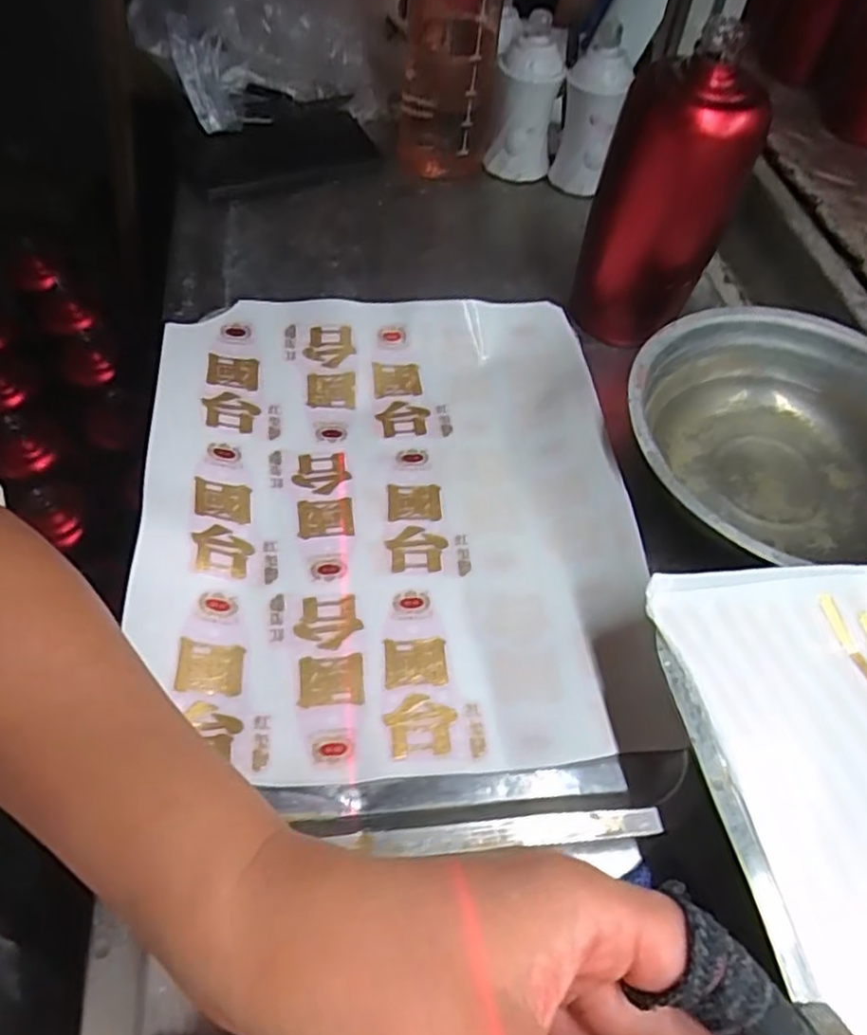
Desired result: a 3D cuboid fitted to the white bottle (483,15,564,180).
[{"bbox_3d":[0.077,-0.350,0.588,0.054,0.112,0.045,2,54,2],"label":"white bottle"}]

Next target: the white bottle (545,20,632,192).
[{"bbox_3d":[0.132,-0.331,0.578,0.054,0.106,0.041,19,57,14],"label":"white bottle"}]

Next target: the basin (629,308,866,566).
[{"bbox_3d":[0.211,-0.044,0.417,0.203,0.055,0.181,-6,54,-4],"label":"basin"}]

